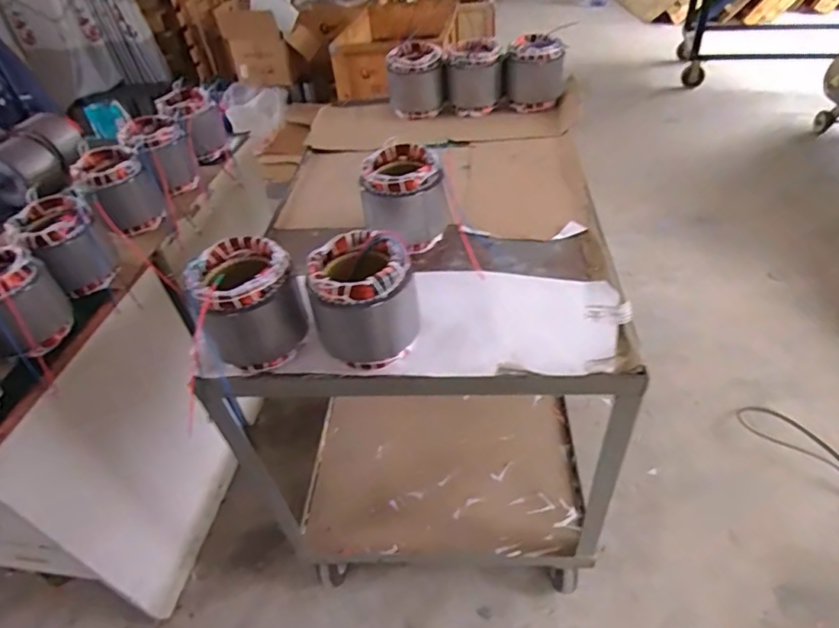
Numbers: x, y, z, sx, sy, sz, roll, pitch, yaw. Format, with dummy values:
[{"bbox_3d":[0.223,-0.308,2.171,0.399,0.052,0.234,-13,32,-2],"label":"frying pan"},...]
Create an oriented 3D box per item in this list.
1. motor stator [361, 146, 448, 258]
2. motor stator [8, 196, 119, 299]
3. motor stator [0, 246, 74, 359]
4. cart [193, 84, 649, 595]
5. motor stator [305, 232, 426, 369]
[{"bbox_3d":[-0.028,-0.223,1.010,0.144,0.146,0.144,-7,42,0],"label":"motor stator"},{"bbox_3d":[-0.704,-0.133,1.068,0.126,0.155,0.129,-35,49,-28],"label":"motor stator"},{"bbox_3d":[-0.732,-0.018,0.959,0.144,0.148,0.144,-4,42,3],"label":"motor stator"},{"bbox_3d":[0.028,0.020,1.458,0.779,0.925,1.159,-1,42,7],"label":"cart"},{"bbox_3d":[-0.082,-0.022,0.789,0.140,0.152,0.144,-13,42,-6],"label":"motor stator"}]

